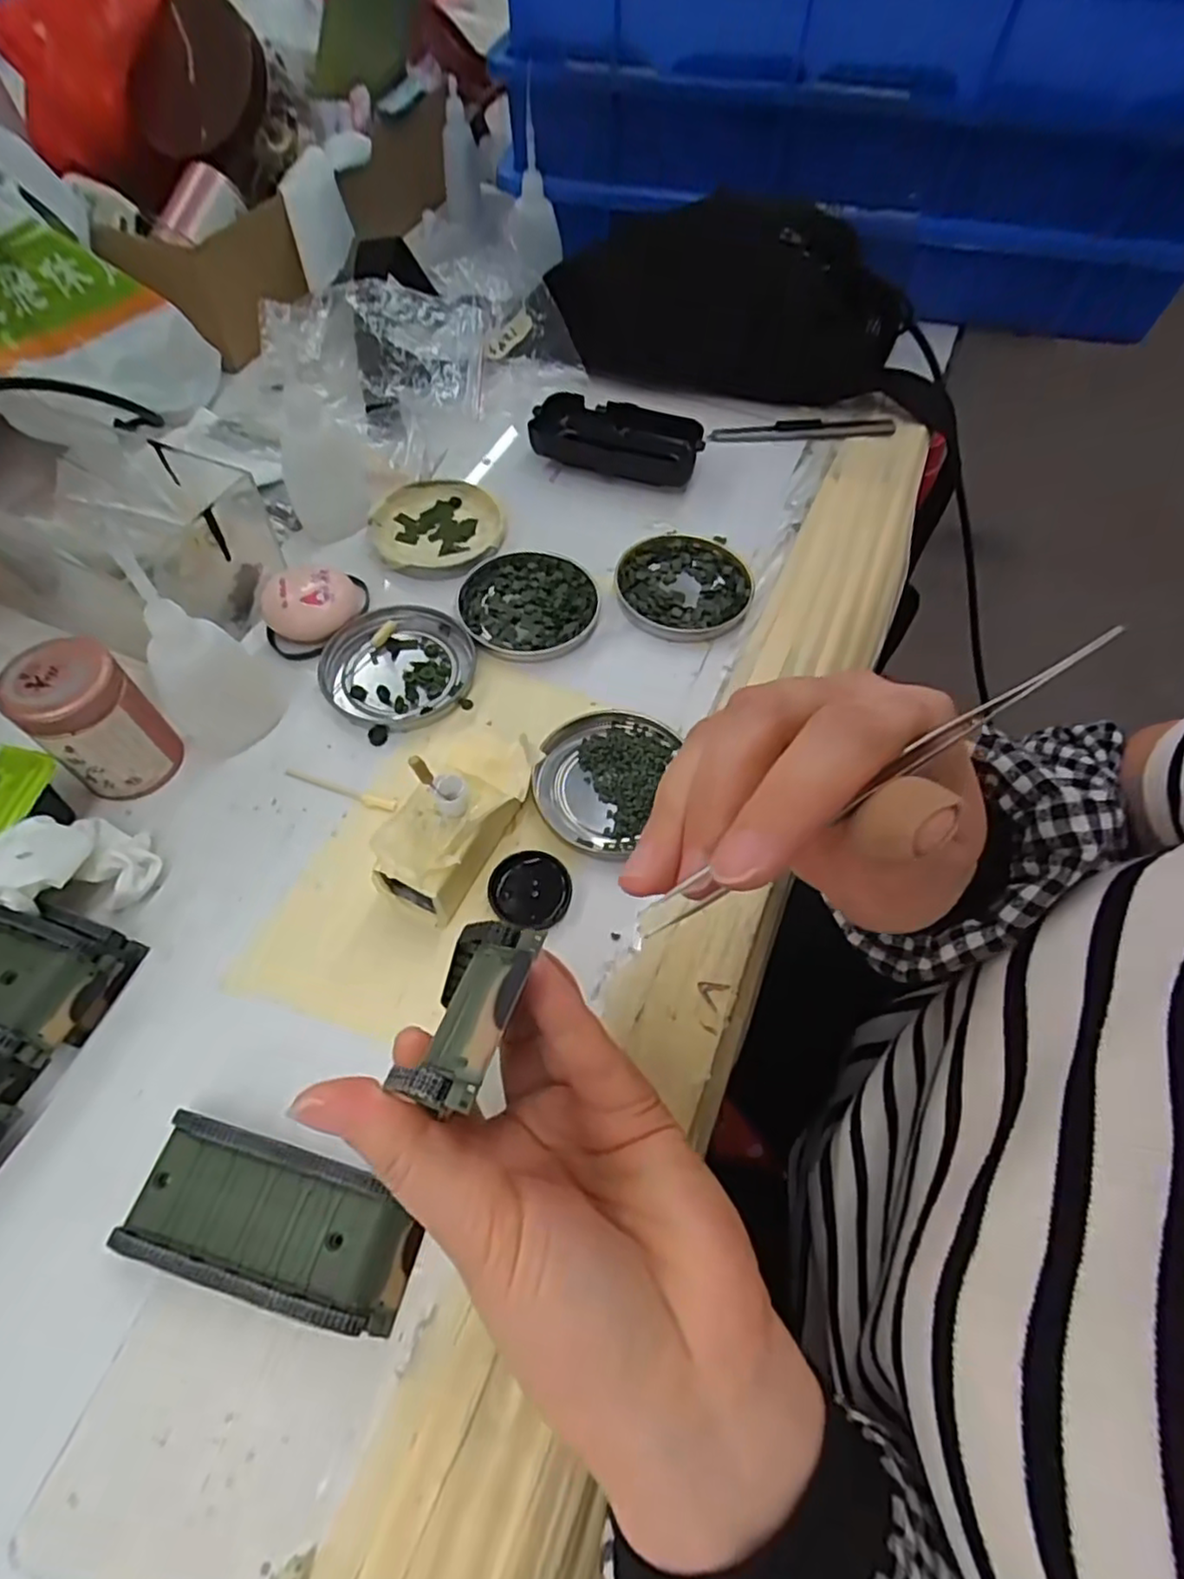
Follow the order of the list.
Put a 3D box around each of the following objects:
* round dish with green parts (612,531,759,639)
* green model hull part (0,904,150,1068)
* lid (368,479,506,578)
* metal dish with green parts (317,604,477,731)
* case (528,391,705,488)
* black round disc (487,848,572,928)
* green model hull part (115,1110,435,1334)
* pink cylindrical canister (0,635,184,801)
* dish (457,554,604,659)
[{"bbox_3d":[0.053,-0.120,0.407,0.077,0.010,0.077,1,59,-2],"label":"round dish with green parts"},{"bbox_3d":[-0.237,0.065,0.272,0.094,0.035,0.051,18,60,8],"label":"green model hull part"},{"bbox_3d":[-0.095,-0.159,0.429,0.078,0.016,0.077,1,59,-2],"label":"lid"},{"bbox_3d":[-0.103,-0.064,0.372,0.076,0.010,0.079,1,59,-2],"label":"metal dish with green parts"},{"bbox_3d":[0.016,-0.232,0.463,0.108,0.026,0.048,14,60,5],"label":"case"},{"bbox_3d":[-0.027,0.043,0.309,0.035,0.004,0.034,1,59,-2],"label":"black round disc"},{"bbox_3d":[-0.108,0.147,0.239,0.097,0.019,0.043,15,60,6],"label":"green model hull part"},{"bbox_3d":[-0.222,-0.031,0.312,0.043,0.062,0.043,1,59,-2],"label":"pink cylindrical canister"},{"bbox_3d":[-0.036,-0.105,0.395,0.077,0.009,0.076,1,59,-2],"label":"dish"}]

